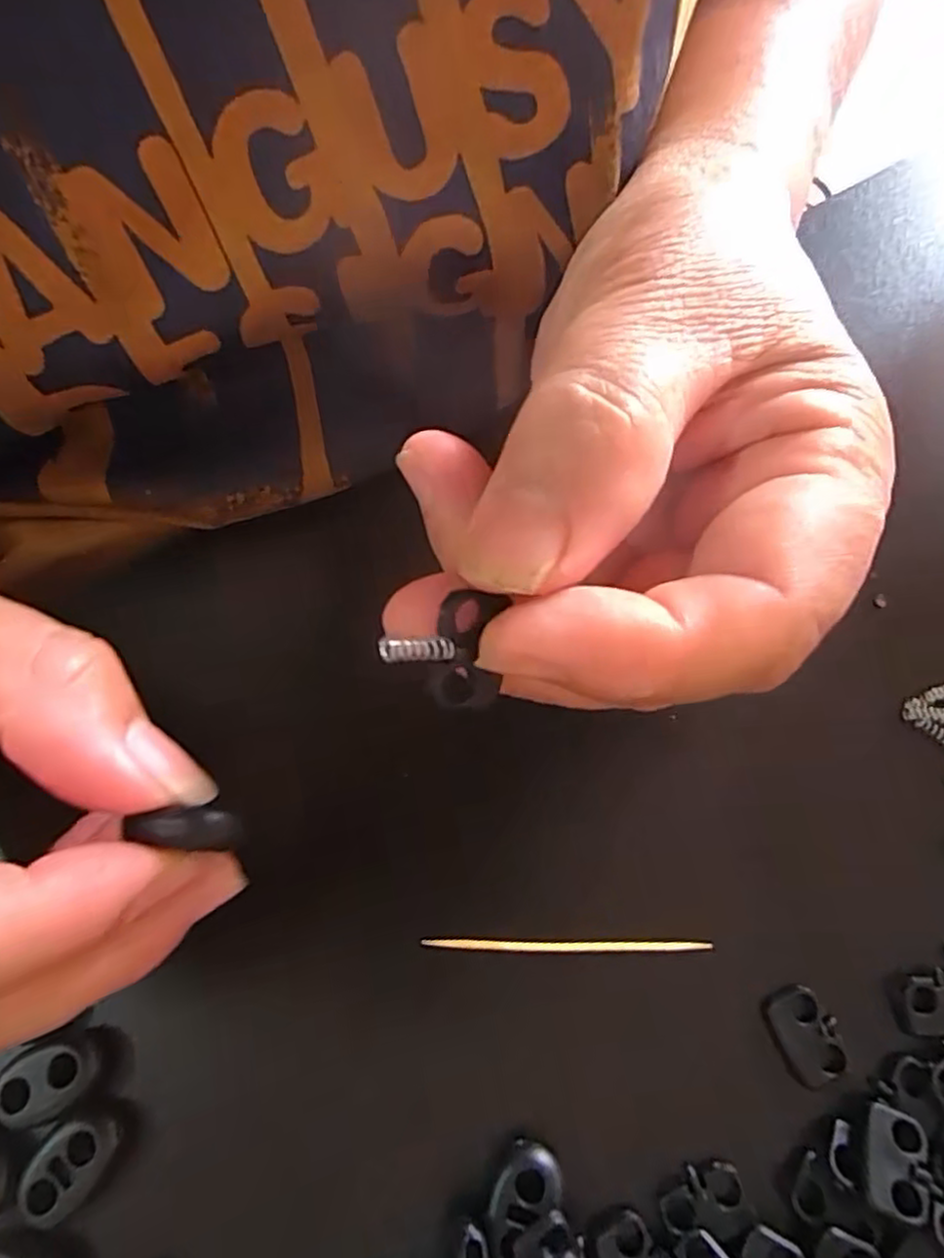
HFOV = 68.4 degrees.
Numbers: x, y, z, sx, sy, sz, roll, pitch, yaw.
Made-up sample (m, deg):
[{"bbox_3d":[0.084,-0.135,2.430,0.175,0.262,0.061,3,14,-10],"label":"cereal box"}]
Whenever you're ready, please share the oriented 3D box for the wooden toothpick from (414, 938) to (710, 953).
[{"bbox_3d":[0.021,0.072,0.157,0.063,0.006,0.004,0,71,2],"label":"wooden toothpick"}]

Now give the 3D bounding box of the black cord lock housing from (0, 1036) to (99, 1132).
[{"bbox_3d":[-0.089,0.094,0.144,0.020,0.004,0.014,-24,72,-6],"label":"black cord lock housing"}]

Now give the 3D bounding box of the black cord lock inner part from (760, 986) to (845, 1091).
[{"bbox_3d":[0.071,0.086,0.147,0.013,0.004,0.017,-27,72,-7],"label":"black cord lock inner part"}]

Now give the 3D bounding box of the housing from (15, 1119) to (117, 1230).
[{"bbox_3d":[-0.081,0.108,0.138,0.014,0.004,0.019,39,76,14],"label":"housing"}]

